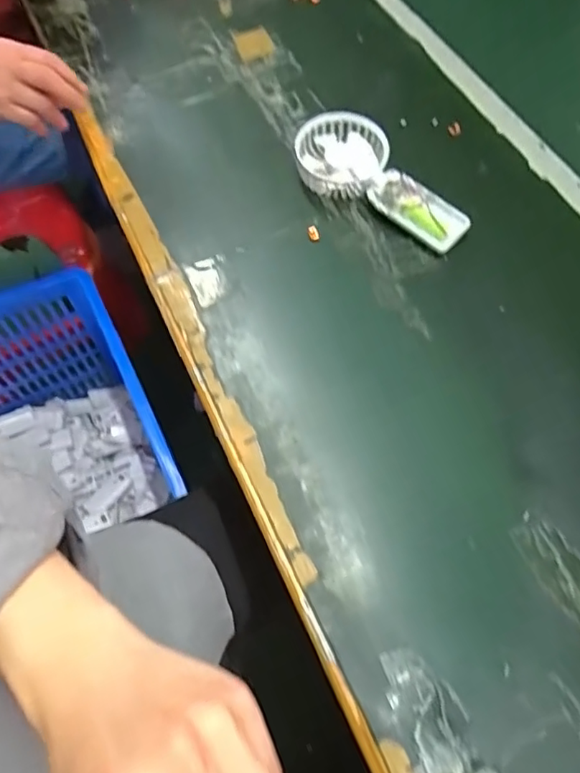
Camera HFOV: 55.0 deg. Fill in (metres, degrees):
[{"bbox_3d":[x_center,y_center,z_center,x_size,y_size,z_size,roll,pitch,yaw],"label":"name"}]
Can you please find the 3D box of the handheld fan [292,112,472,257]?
[{"bbox_3d":[0.094,-0.207,0.549,0.184,0.035,0.084,31,67,15],"label":"handheld fan"}]

